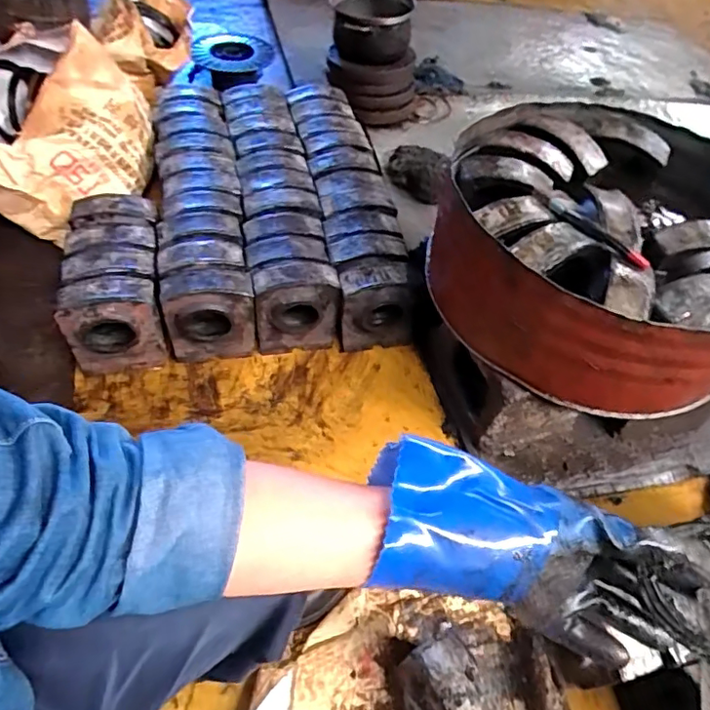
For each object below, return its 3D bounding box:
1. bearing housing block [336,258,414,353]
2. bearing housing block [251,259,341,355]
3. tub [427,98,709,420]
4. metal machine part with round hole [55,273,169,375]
[{"bbox_3d":[0.041,-0.092,1.052,0.145,0.174,0.095,-4,53,-8],"label":"bearing housing block"},{"bbox_3d":[-0.112,-0.091,1.038,0.152,0.177,0.081,-7,54,-10],"label":"bearing housing block"},{"bbox_3d":[0.400,-0.175,0.883,0.514,0.191,0.507,4,52,-5],"label":"tub"},{"bbox_3d":[-0.427,-0.048,0.974,0.156,0.179,0.082,-13,55,-14],"label":"metal machine part with round hole"}]

